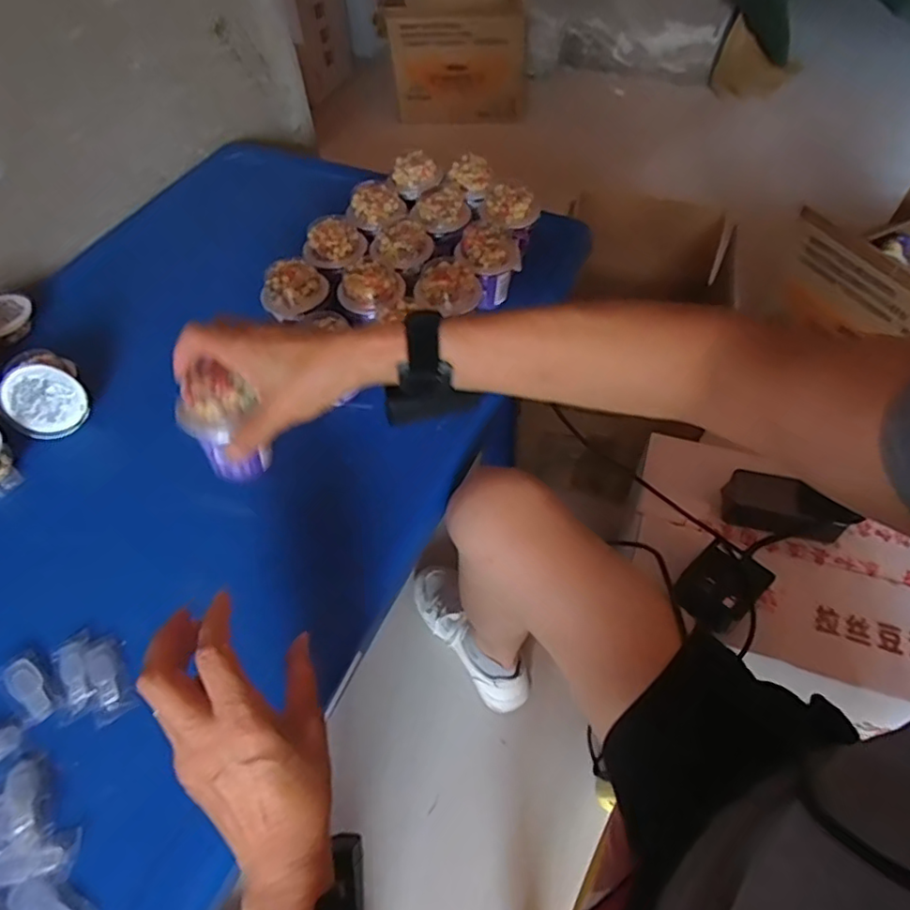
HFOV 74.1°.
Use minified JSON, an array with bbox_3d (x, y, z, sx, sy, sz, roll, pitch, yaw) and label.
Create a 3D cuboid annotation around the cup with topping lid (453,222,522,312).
[{"bbox_3d":[0.036,-0.206,0.658,0.066,0.067,0.060,-1,54,3],"label":"cup with topping lid"}]

